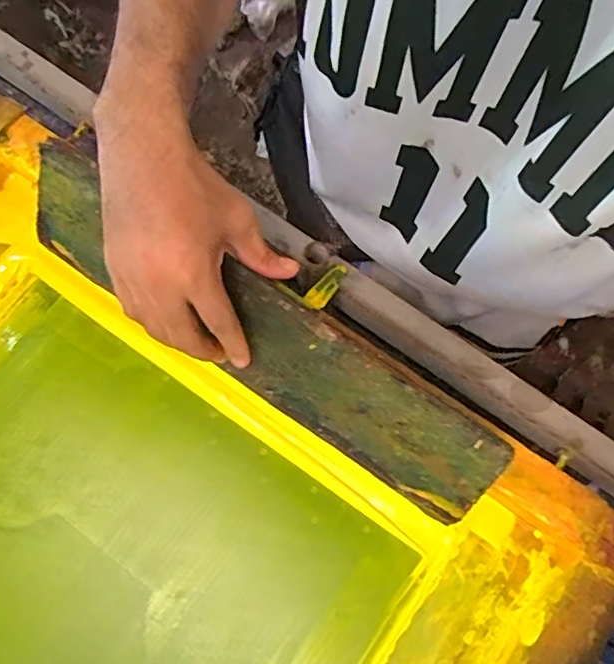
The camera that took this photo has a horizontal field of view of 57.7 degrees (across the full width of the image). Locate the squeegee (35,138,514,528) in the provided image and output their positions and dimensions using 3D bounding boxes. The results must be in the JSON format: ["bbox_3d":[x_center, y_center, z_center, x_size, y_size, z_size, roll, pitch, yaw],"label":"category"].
[{"bbox_3d":[-0.040,-0.005,0.413,0.390,0.095,0.028,34,38,7],"label":"squeegee"}]

